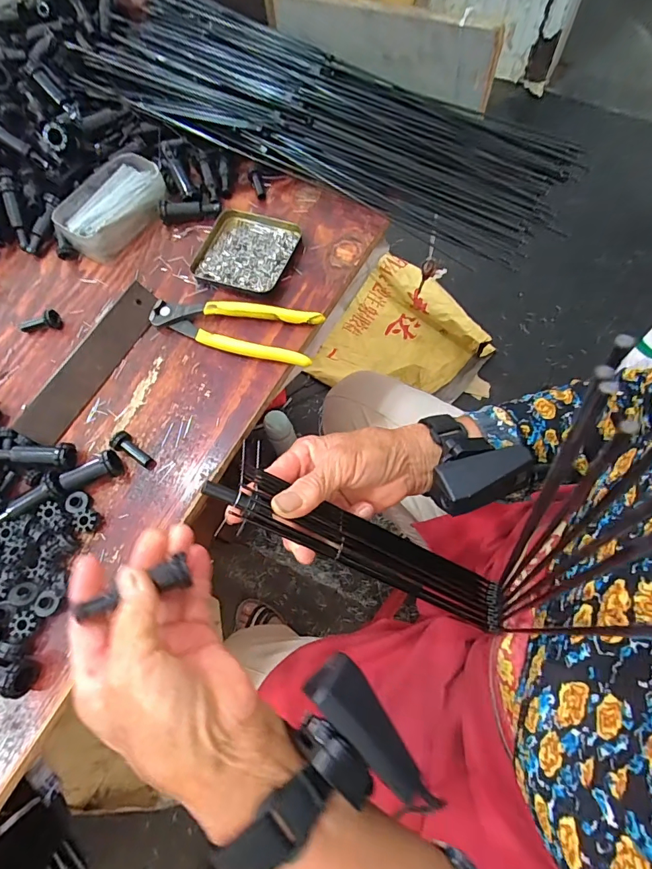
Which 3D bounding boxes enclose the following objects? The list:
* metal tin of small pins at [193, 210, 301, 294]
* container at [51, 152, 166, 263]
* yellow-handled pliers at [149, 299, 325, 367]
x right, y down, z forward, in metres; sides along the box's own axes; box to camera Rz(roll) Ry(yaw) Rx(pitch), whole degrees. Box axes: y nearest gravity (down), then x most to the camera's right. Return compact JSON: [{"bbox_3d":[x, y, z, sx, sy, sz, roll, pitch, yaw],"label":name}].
[{"bbox_3d":[-0.084,-0.194,0.446,0.093,0.009,0.097,22,72,6],"label":"metal tin of small pins"},{"bbox_3d":[-0.235,-0.250,0.471,0.079,0.037,0.123,41,76,17],"label":"container"},{"bbox_3d":[-0.089,-0.107,0.408,0.163,0.018,0.054,13,70,9],"label":"yellow-handled pliers"}]

